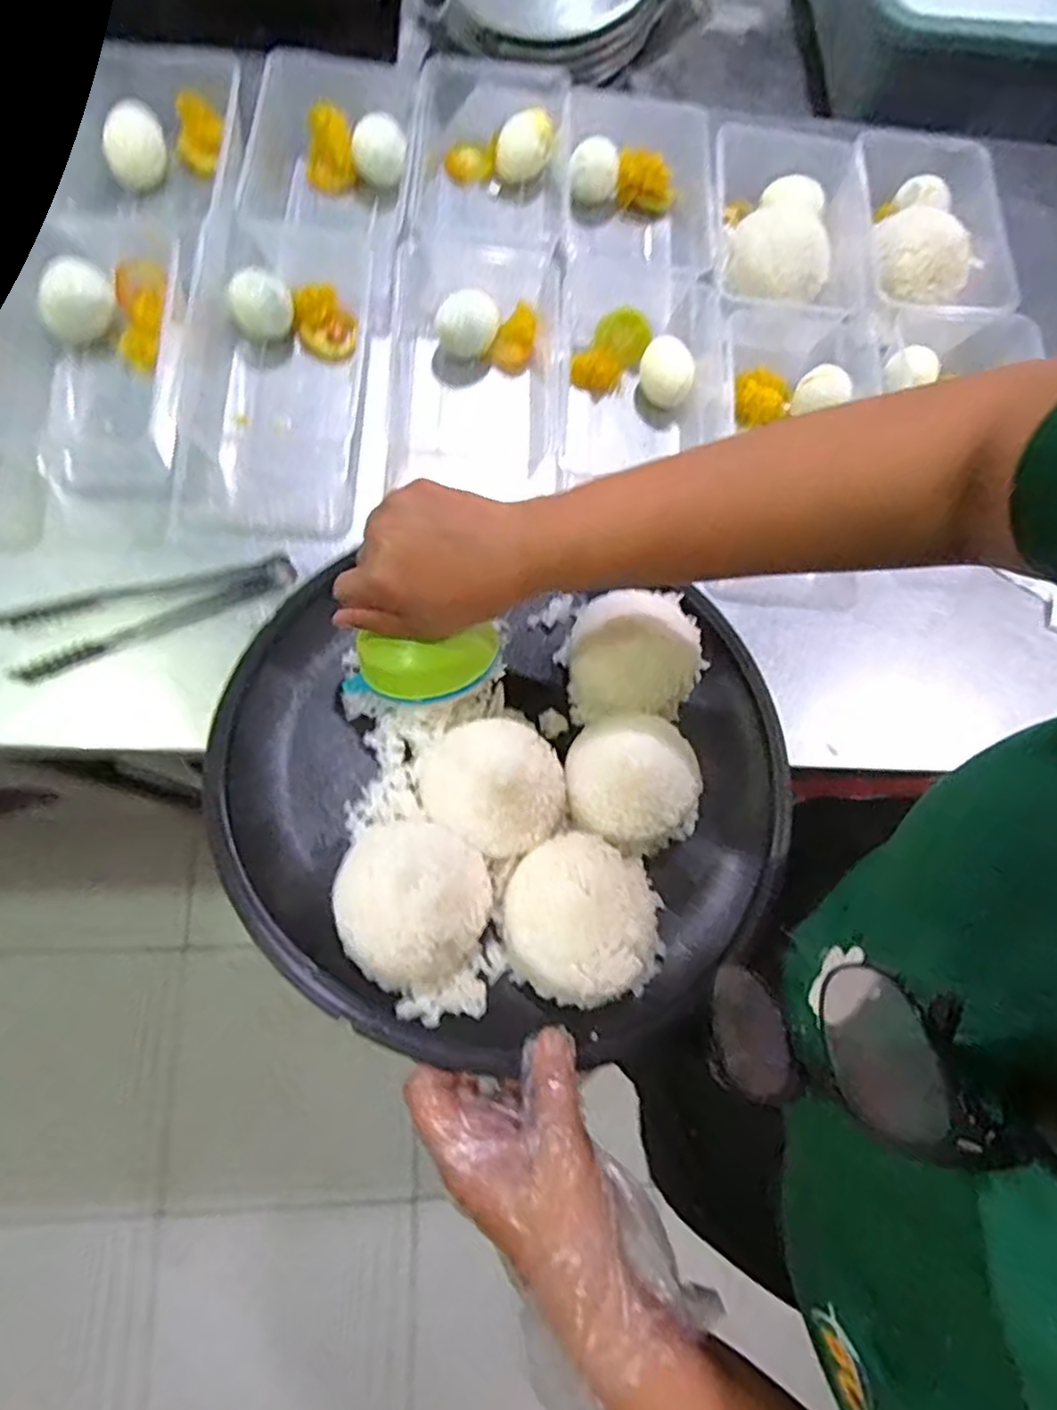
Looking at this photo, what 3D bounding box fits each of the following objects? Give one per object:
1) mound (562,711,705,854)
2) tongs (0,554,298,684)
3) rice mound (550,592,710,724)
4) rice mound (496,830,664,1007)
[{"bbox_3d":[0.063,0.047,0.418,0.078,0.053,0.081,0,78,-1],"label":"mound"},{"bbox_3d":[-0.248,-0.068,0.460,0.182,0.017,0.043,-22,79,-5],"label":"tongs"},{"bbox_3d":[0.073,-0.032,0.447,0.100,0.055,0.086,-14,79,-4],"label":"rice mound"},{"bbox_3d":[0.031,0.116,0.382,0.089,0.054,0.086,0,78,-1],"label":"rice mound"}]

